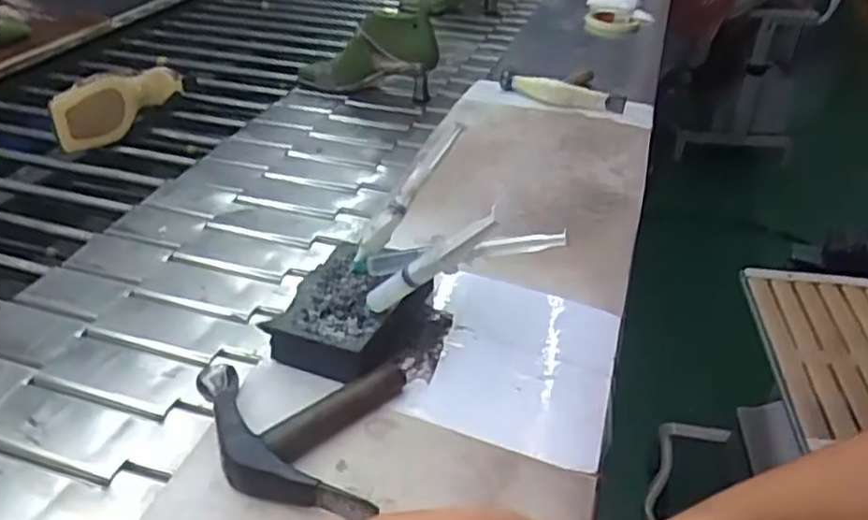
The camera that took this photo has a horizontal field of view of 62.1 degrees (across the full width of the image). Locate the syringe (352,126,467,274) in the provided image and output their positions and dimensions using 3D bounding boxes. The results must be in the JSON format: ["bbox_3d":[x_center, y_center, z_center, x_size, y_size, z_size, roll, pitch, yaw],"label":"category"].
[{"bbox_3d":[-0.022,-0.051,0.578,0.013,0.016,0.143,30,81,35],"label":"syringe"}]

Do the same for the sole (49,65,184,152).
[{"bbox_3d":[-0.420,-0.213,0.978,0.064,0.086,0.210,13,36,16],"label":"sole"}]

